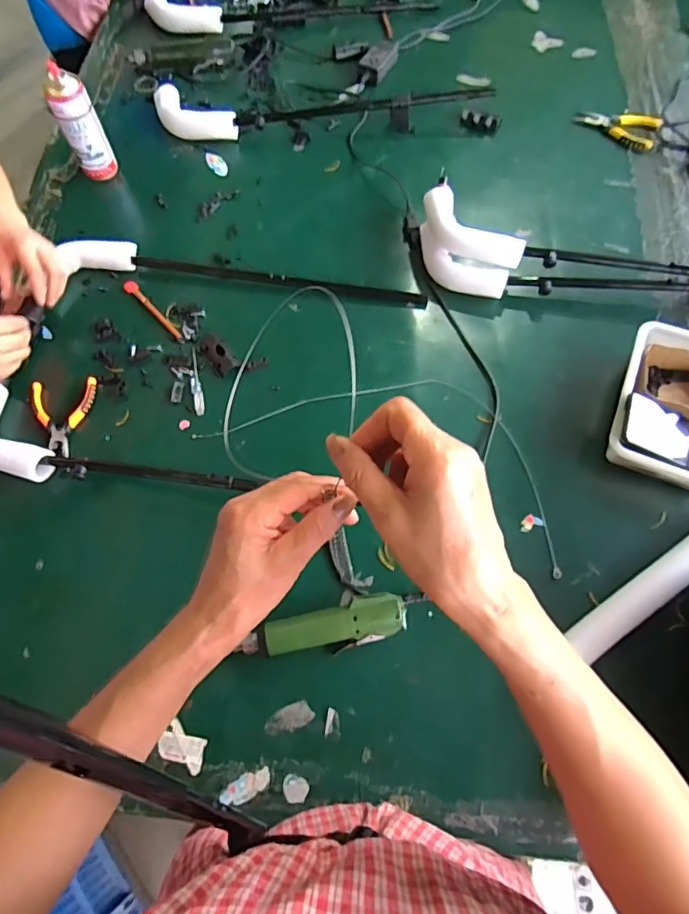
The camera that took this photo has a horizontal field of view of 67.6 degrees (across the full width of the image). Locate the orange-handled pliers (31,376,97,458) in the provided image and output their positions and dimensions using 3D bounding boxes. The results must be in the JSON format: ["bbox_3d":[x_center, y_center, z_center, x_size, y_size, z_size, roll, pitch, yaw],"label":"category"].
[{"bbox_3d":[-0.443,-0.071,0.788,0.091,0.018,0.128,13,67,6],"label":"orange-handled pliers"}]

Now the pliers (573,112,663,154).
[{"bbox_3d":[0.541,-0.661,1.021,0.157,0.014,0.098,26,69,12],"label":"pliers"}]

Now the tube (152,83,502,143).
[{"bbox_3d":[-0.045,-0.705,1.028,0.667,0.048,0.133,-3,66,-1],"label":"tube"}]

